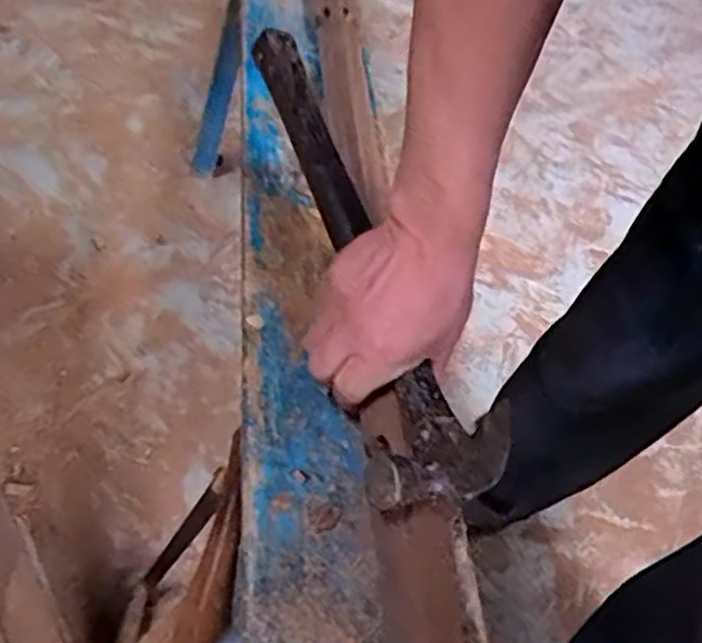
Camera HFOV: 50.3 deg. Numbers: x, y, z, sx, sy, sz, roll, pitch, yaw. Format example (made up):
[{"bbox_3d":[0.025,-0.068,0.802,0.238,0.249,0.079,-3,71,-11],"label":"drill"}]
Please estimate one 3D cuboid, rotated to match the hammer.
[{"bbox_3d":[-0.004,-0.058,0.535,0.108,0.059,0.403,-14,61,-17],"label":"hammer"}]

